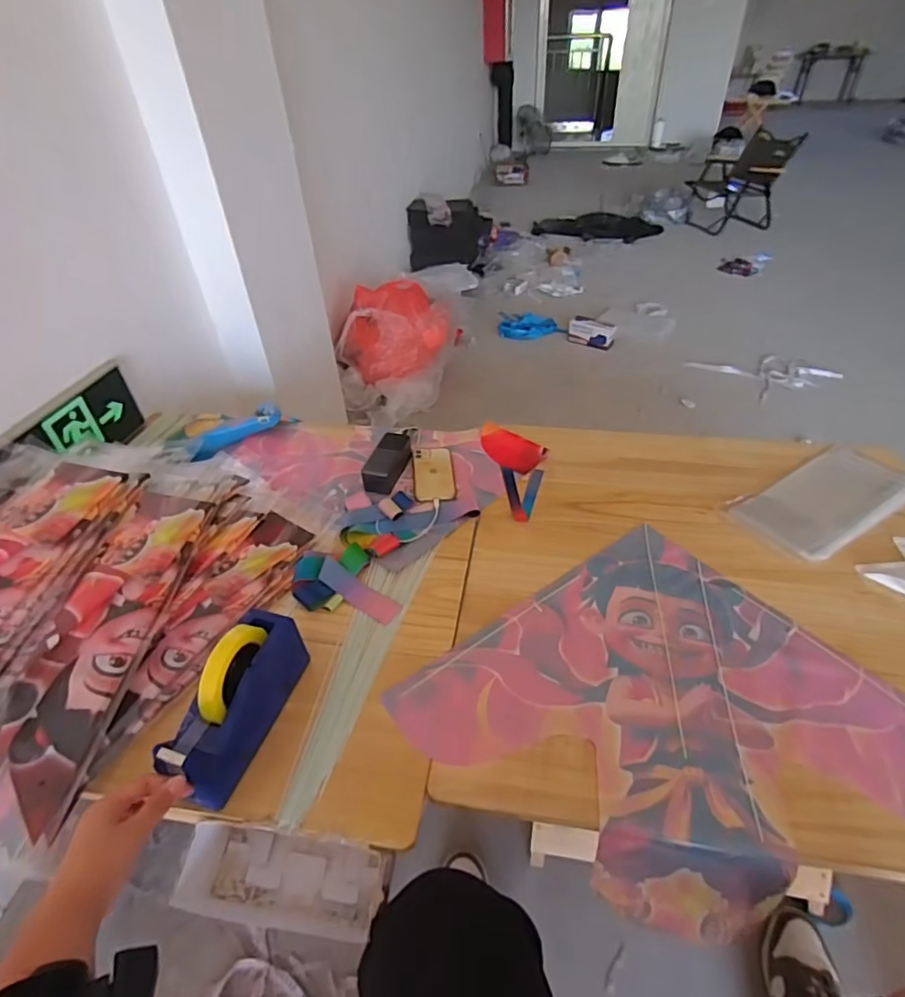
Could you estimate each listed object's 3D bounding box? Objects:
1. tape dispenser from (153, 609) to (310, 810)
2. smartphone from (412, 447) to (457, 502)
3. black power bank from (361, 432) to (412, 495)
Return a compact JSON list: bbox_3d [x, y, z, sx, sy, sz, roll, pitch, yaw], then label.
[{"bbox_3d":[-0.248,0.228,0.621,0.059,0.125,0.199,9,44,13],"label":"tape dispenser"},{"bbox_3d":[-0.035,-0.050,1.046,0.078,0.016,0.156,-5,43,-2],"label":"smartphone"},{"bbox_3d":[-0.126,-0.070,1.045,0.061,0.050,0.135,10,44,14],"label":"black power bank"}]

